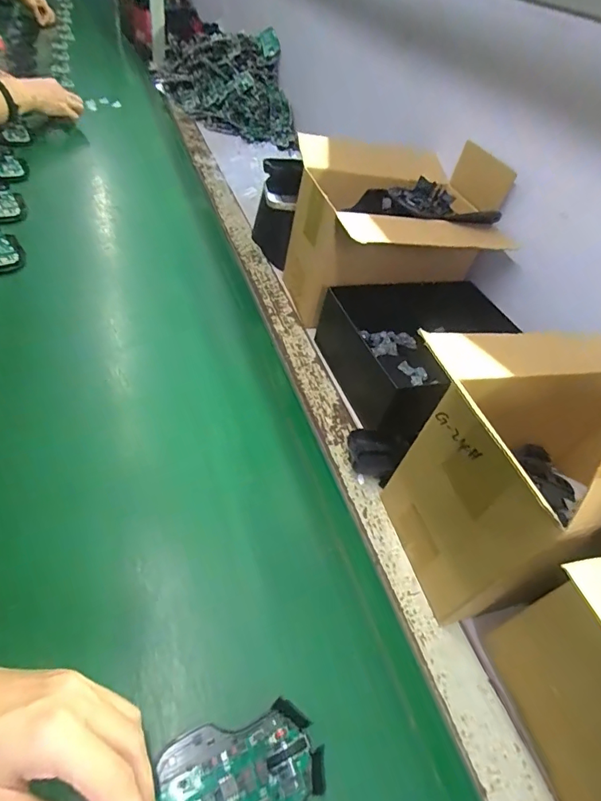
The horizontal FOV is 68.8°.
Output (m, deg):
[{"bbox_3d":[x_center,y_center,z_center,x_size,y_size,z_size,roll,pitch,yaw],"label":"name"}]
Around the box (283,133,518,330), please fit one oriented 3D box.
[{"bbox_3d":[0.103,-0.235,0.616,0.223,0.170,0.188,-7,51,-16],"label":"box"}]

